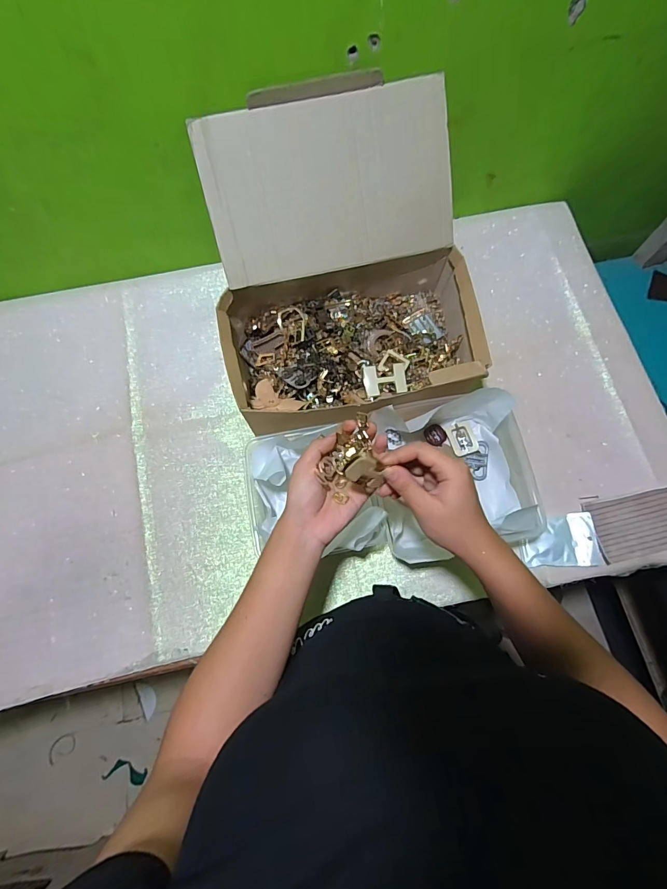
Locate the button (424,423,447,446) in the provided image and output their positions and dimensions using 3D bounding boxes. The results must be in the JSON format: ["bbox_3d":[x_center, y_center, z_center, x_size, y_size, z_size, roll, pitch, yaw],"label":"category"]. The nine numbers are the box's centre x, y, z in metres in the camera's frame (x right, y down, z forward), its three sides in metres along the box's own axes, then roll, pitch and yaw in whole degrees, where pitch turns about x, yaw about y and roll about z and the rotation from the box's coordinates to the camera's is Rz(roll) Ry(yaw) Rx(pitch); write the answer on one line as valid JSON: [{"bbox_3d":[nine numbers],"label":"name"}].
[{"bbox_3d":[0.148,-0.014,0.585,0.032,0.005,0.031,0,72,0],"label":"button"}]

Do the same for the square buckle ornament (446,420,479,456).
[{"bbox_3d":[0.185,-0.009,0.579,0.034,0.004,0.048,-19,67,9],"label":"square buckle ornament"}]

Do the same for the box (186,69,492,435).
[{"bbox_3d":[0.014,-0.218,0.538,0.331,0.231,0.339,-9,73,-3],"label":"box"}]

